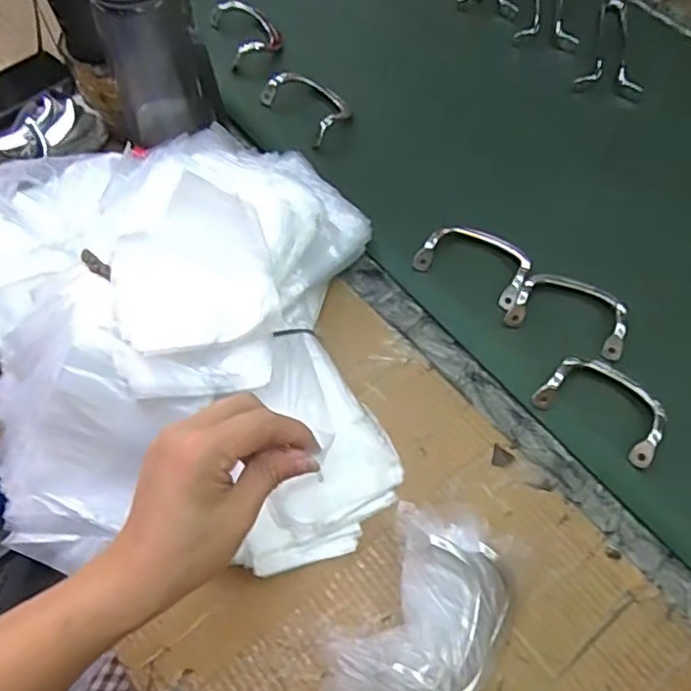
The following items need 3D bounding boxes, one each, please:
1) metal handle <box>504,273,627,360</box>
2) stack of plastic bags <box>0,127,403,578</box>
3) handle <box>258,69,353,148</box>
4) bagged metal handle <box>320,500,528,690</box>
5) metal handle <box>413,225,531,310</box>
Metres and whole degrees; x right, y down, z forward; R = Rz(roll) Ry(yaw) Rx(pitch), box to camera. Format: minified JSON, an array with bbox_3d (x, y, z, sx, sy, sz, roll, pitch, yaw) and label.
[{"bbox_3d":[0.195,-0.031,0.549,0.098,0.018,0.058,15,64,8],"label":"metal handle"},{"bbox_3d":[-0.153,-0.019,0.489,0.361,0.125,0.366,-5,63,-3],"label":"stack of plastic bags"},{"bbox_3d":[-0.040,-0.259,0.673,0.059,0.024,0.101,-37,68,-17],"label":"handle"},{"bbox_3d":[0.055,0.184,0.412,0.102,0.076,0.155,29,66,14],"label":"bagged metal handle"},{"bbox_3d":[0.117,-0.077,0.572,0.098,0.013,0.055,27,93,14],"label":"metal handle"}]

